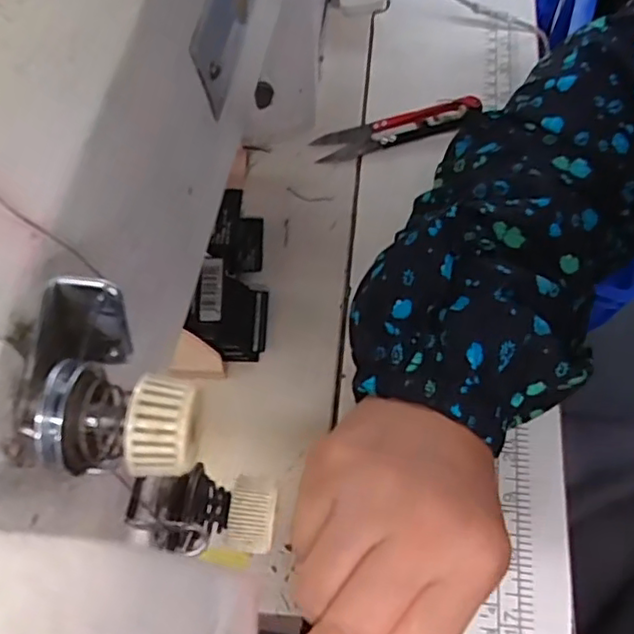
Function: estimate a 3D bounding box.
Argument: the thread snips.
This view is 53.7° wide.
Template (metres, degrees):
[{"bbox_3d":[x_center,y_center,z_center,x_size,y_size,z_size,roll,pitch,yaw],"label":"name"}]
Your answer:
[{"bbox_3d":[0.051,-0.117,0.389,0.105,0.019,0.025,-17,66,-12],"label":"thread snips"}]

